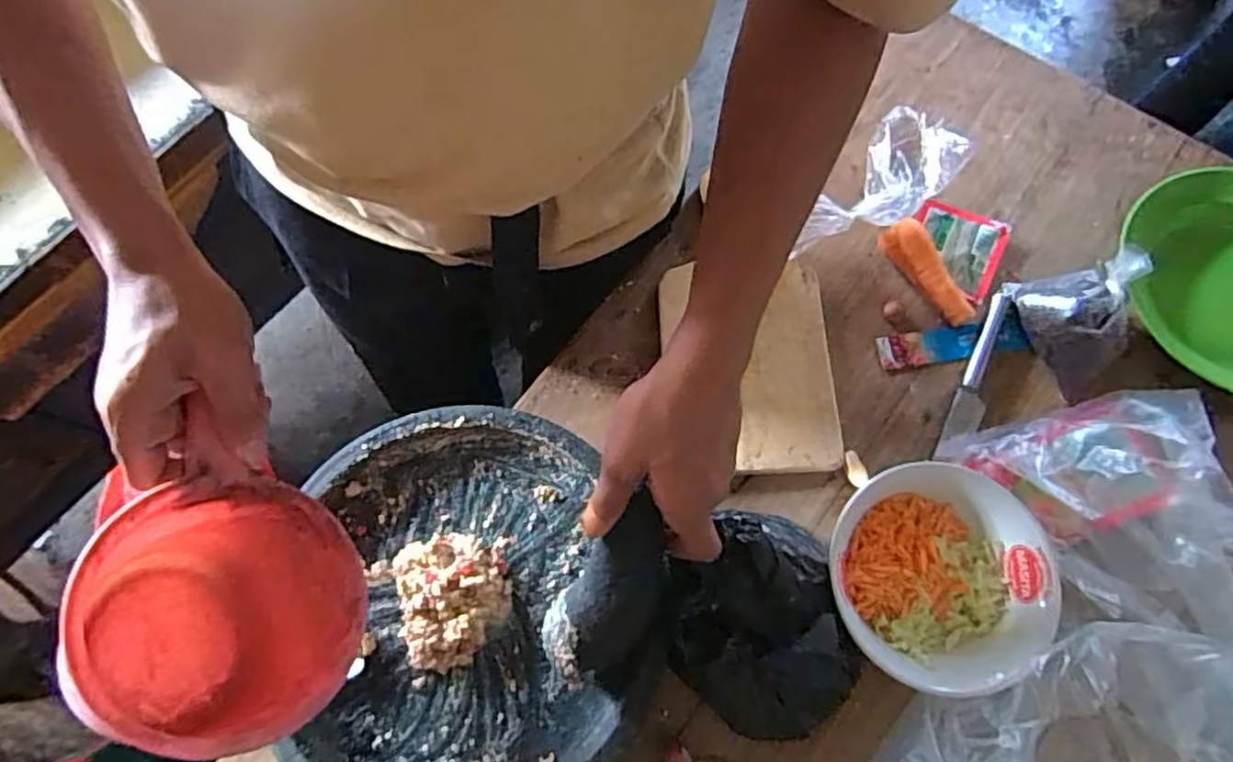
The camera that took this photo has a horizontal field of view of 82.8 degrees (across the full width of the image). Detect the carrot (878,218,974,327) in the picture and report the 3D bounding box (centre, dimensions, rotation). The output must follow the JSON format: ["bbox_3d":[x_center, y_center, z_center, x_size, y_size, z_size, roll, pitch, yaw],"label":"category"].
[{"bbox_3d":[0.268,-0.092,0.606,0.033,0.034,0.101,-30,73,-8],"label":"carrot"}]

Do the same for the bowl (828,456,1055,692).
[{"bbox_3d":[0.230,0.141,0.511,0.148,0.072,0.153,0,71,1],"label":"bowl"}]

